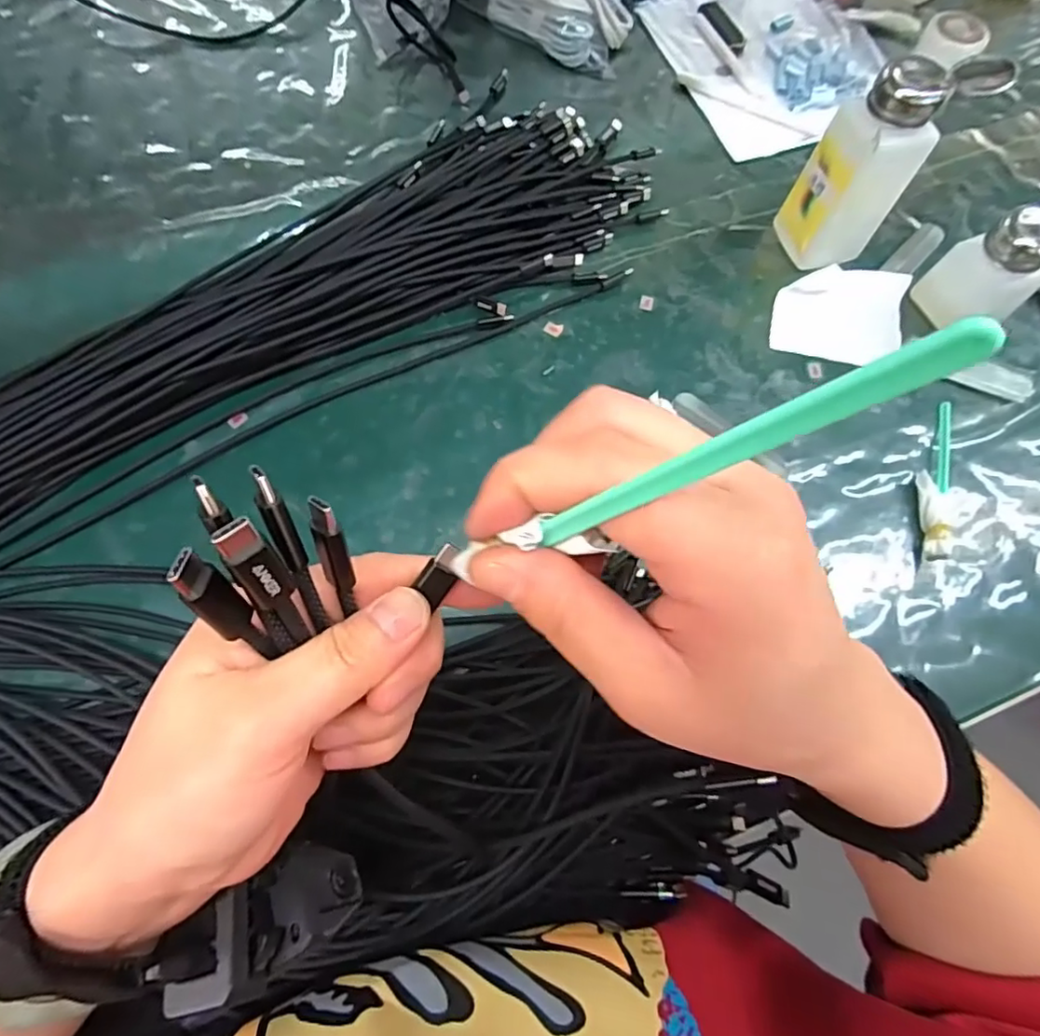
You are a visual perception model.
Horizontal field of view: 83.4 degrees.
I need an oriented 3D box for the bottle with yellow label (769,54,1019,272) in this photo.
[{"bbox_3d":[0.234,-0.235,0.396,0.062,0.129,0.050,-12,70,-6],"label":"bottle with yellow label"}]

